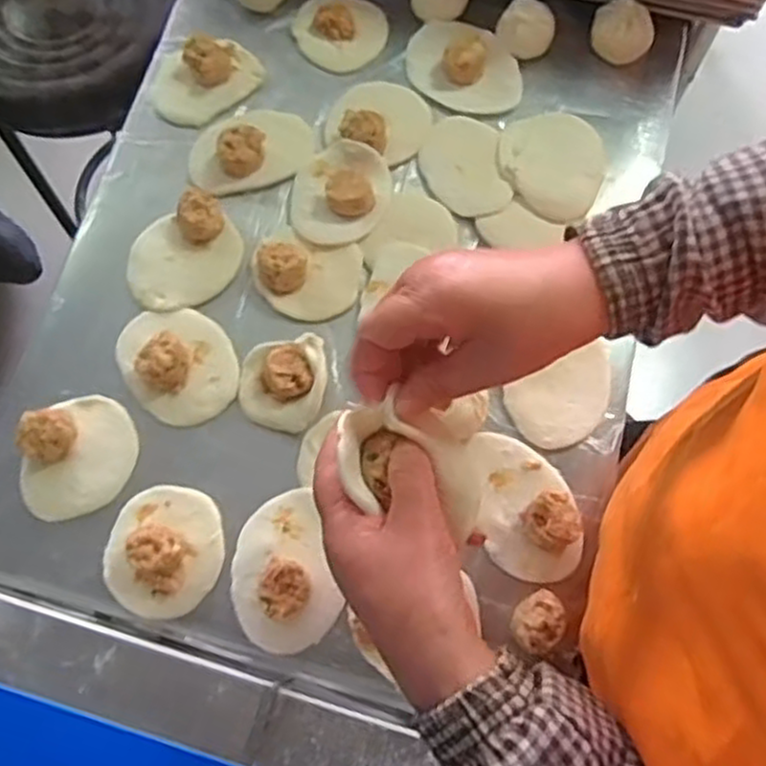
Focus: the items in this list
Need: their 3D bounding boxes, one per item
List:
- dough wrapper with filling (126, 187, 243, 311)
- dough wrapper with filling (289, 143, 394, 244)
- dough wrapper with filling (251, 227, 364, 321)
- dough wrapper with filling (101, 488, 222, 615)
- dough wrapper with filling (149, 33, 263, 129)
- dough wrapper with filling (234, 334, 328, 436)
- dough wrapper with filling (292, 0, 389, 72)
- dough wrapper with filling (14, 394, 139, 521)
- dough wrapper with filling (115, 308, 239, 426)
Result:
[{"bbox_3d":[-0.170,-0.111,0.620,0.098,0.029,0.084,-35,74,-10],"label":"dough wrapper with filling"},{"bbox_3d":[-0.038,-0.166,0.634,0.085,0.031,0.092,0,71,1],"label":"dough wrapper with filling"},{"bbox_3d":[-0.063,-0.095,0.613,0.087,0.028,0.073,17,72,7],"label":"dough wrapper with filling"},{"bbox_3d":[-0.163,0.120,0.542,0.086,0.032,0.092,0,71,1],"label":"dough wrapper with filling"},{"bbox_3d":[-0.163,-0.282,0.676,0.099,0.031,0.075,-17,72,-5],"label":"dough wrapper with filling"},{"bbox_3d":[-0.080,0.001,0.581,0.070,0.033,0.068,0,71,1],"label":"dough wrapper with filling"},{"bbox_3d":[-0.040,-0.334,0.704,0.085,0.024,0.073,-6,71,-1],"label":"dough wrapper with filling"},{"bbox_3d":[-0.235,0.053,0.567,0.079,0.029,0.095,3,71,2],"label":"dough wrapper with filling"},{"bbox_3d":[-0.165,-0.019,0.590,0.082,0.029,0.101,-34,74,-10],"label":"dough wrapper with filling"}]

